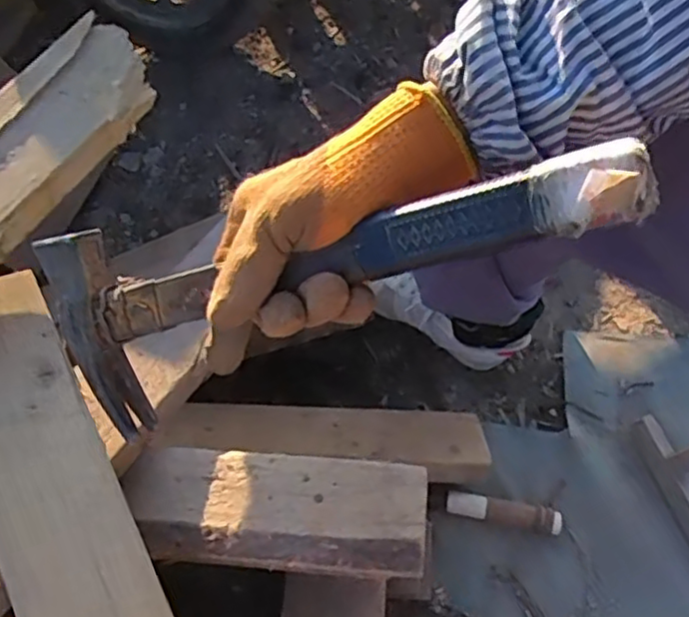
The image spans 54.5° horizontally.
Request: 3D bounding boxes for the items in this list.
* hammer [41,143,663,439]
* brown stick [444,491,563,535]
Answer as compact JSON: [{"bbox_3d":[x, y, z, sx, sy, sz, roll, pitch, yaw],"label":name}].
[{"bbox_3d":[-0.019,-0.038,0.362,0.331,0.034,0.122,-23,100,22],"label":"hammer"},{"bbox_3d":[0.189,0.242,0.799,0.136,0.014,0.028,8,64,8],"label":"brown stick"}]

